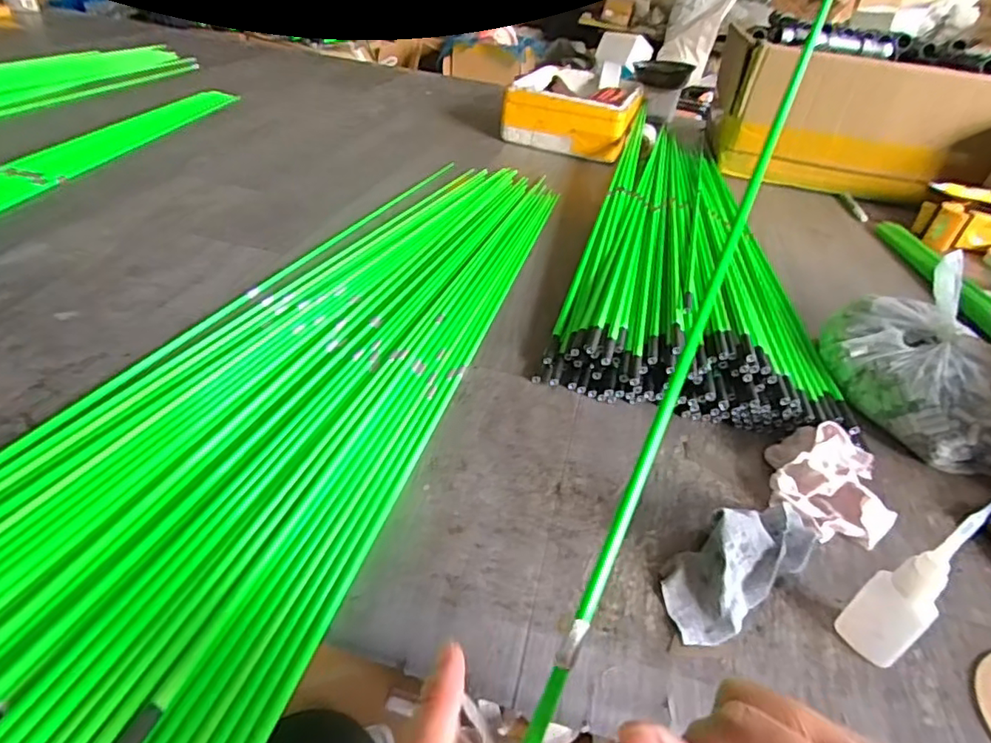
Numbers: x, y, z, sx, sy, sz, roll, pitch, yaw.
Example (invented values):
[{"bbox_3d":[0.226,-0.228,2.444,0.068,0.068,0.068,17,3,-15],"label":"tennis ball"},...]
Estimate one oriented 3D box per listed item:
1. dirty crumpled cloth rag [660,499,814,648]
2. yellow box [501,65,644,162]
[{"bbox_3d":[0.171,0.124,0.403,0.139,0.046,0.049,-21,46,-33],"label":"dirty crumpled cloth rag"},{"bbox_3d":[0.171,-0.533,1.222,0.240,0.107,0.281,18,38,13],"label":"yellow box"}]

